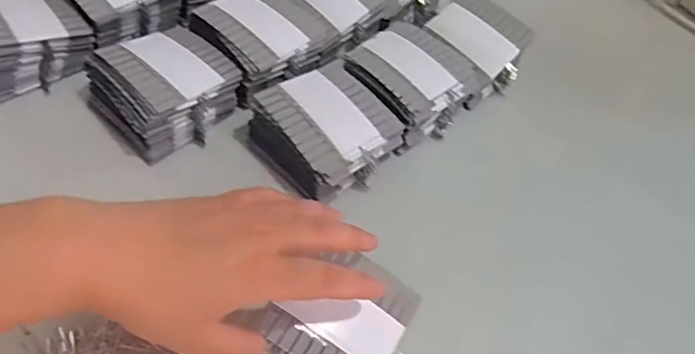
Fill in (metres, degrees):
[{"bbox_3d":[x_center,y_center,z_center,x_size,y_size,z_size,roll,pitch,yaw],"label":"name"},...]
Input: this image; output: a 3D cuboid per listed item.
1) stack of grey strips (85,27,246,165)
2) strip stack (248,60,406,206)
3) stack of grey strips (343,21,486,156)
[{"bbox_3d":[-0.141,-0.070,0.417,0.095,0.045,0.086,-36,66,-29],"label":"stack of grey strips"},{"bbox_3d":[-0.015,-0.035,0.414,0.094,0.046,0.091,-31,64,-27],"label":"strip stack"},{"bbox_3d":[0.055,-0.083,0.457,0.092,0.040,0.098,-28,63,-26],"label":"stack of grey strips"}]

